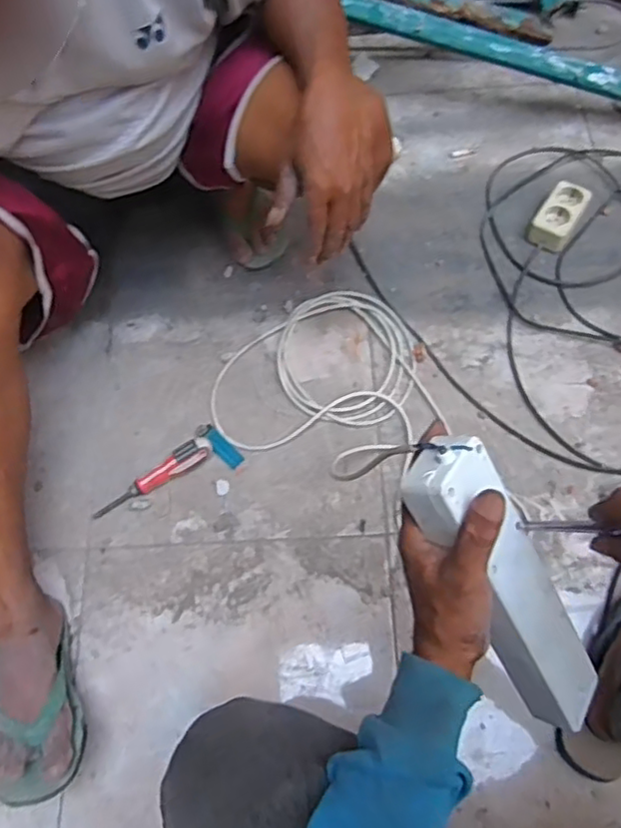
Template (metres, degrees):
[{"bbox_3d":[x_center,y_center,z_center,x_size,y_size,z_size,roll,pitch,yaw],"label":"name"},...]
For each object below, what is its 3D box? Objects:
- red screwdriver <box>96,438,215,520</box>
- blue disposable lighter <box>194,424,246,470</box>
[{"bbox_3d":[-0.212,0.090,0.865,0.176,0.023,0.032,-34,71,-10],"label":"red screwdriver"},{"bbox_3d":[-0.127,0.041,0.891,0.085,0.013,0.024,40,75,16],"label":"blue disposable lighter"}]

